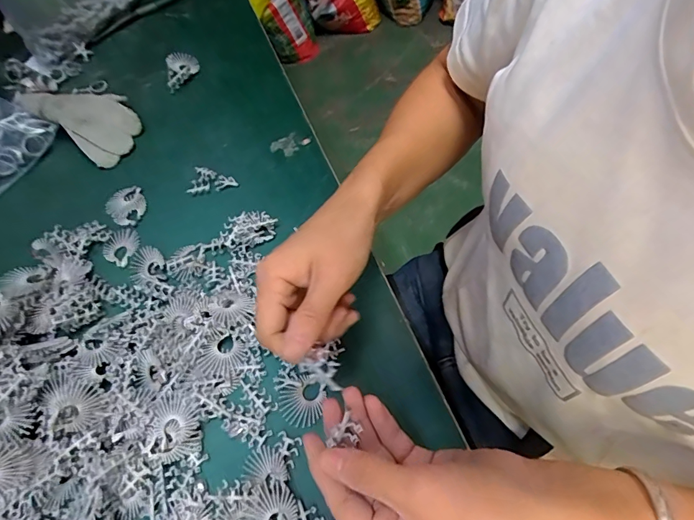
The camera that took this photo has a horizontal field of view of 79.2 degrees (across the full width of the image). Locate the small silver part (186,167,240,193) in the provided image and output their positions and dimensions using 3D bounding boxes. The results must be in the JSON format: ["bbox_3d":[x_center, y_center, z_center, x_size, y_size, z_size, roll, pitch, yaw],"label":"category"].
[{"bbox_3d":[-0.151,-0.087,0.473,0.053,0.009,0.031,9,63,13],"label":"small silver part"}]

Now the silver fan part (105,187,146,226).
[{"bbox_3d":[-0.250,-0.062,0.476,0.042,0.005,0.046,-4,61,7],"label":"silver fan part"}]

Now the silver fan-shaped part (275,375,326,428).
[{"bbox_3d":[-0.037,0.118,0.350,0.041,0.006,0.039,-4,61,7],"label":"silver fan-shaped part"}]

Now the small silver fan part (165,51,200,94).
[{"bbox_3d":[-0.229,-0.260,0.565,0.039,0.026,0.055,39,70,23],"label":"small silver fan part"}]

